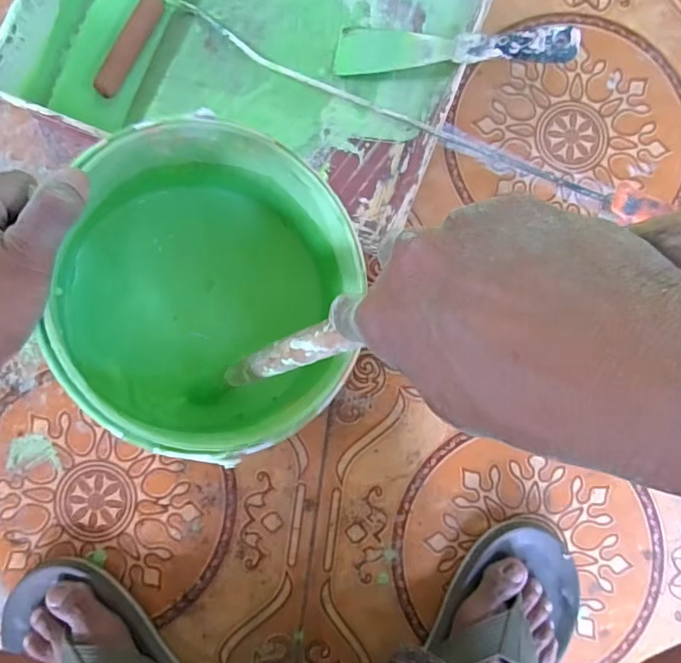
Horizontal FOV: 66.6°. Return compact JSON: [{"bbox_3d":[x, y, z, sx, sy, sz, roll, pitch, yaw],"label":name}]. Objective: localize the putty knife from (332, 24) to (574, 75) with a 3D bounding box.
[{"bbox_3d":[0.096,-0.246,0.450,0.202,0.014,0.043,9,85,20],"label":"putty knife"}]

